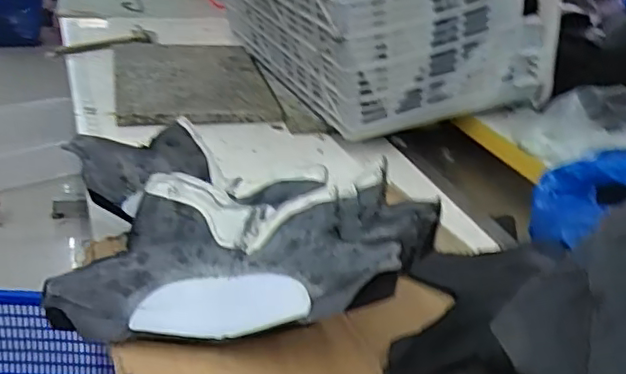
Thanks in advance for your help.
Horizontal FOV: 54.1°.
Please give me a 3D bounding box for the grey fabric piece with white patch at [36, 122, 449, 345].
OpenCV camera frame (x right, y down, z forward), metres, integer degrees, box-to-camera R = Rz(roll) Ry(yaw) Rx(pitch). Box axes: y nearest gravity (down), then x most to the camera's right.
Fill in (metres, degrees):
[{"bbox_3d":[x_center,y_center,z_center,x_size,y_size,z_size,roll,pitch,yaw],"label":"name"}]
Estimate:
[{"bbox_3d":[-0.080,0.046,0.712,0.403,0.145,0.301,9,29,2],"label":"grey fabric piece with white patch"}]

